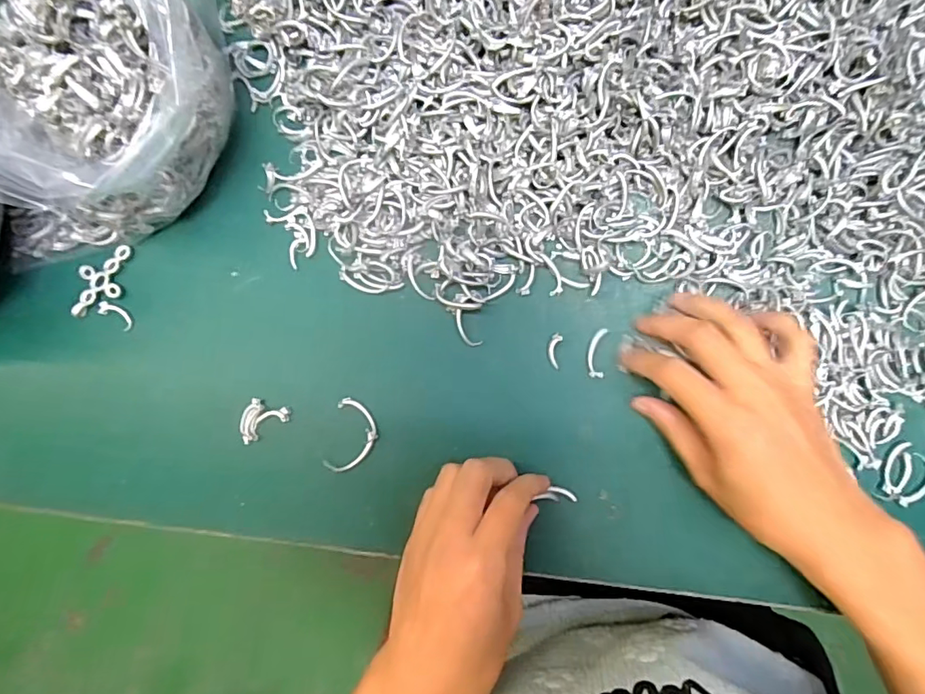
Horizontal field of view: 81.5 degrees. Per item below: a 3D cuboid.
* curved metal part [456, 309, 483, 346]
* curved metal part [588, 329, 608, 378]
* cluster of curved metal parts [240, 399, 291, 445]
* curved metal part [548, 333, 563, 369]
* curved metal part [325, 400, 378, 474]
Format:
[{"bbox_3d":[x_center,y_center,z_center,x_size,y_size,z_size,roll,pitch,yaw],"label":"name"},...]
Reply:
[{"bbox_3d":[0.002,-0.010,0.314,0.008,0.004,0.025,-34,86,-1],"label":"curved metal part"},{"bbox_3d":[0.079,0.003,0.314,0.010,0.004,0.029,7,86,2],"label":"curved metal part"},{"bbox_3d":[-0.114,0.044,0.310,0.025,0.006,0.025,11,84,1],"label":"cluster of curved metal parts"},{"bbox_3d":[0.054,0.002,0.314,0.007,0.004,0.020,11,86,2],"label":"curved metal part"},{"bbox_3d":[-0.062,0.051,0.308,0.025,0.008,0.041,10,86,2],"label":"curved metal part"}]

